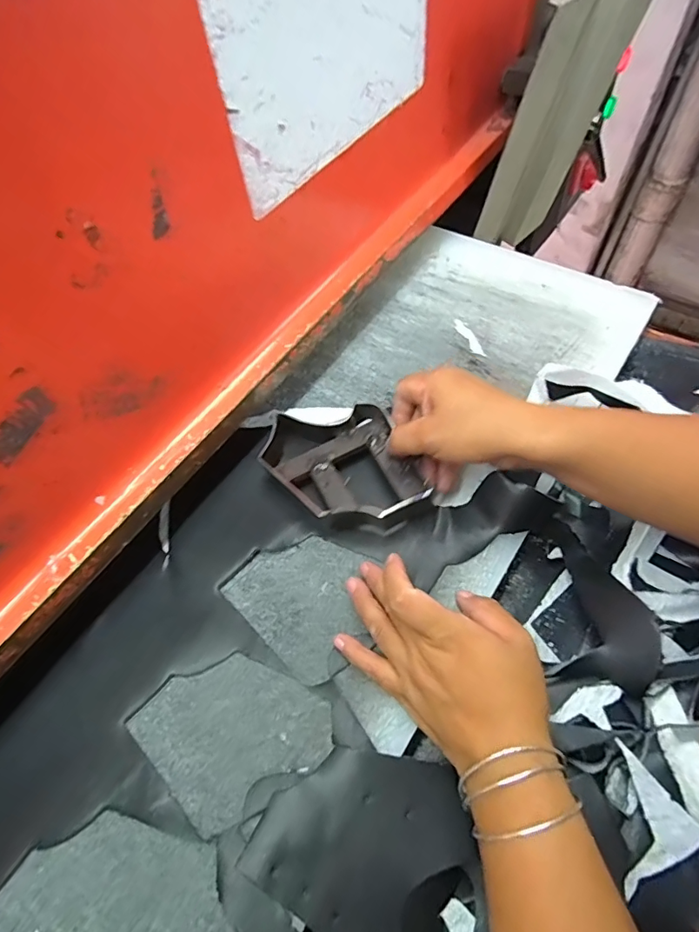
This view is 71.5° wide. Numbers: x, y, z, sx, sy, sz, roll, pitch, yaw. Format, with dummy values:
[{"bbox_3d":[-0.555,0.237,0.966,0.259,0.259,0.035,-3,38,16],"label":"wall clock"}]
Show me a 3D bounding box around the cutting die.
[{"bbox_3d":[-0.010,-0.001,0.417,0.110,0.039,0.139,-23,60,-11],"label":"cutting die"}]

